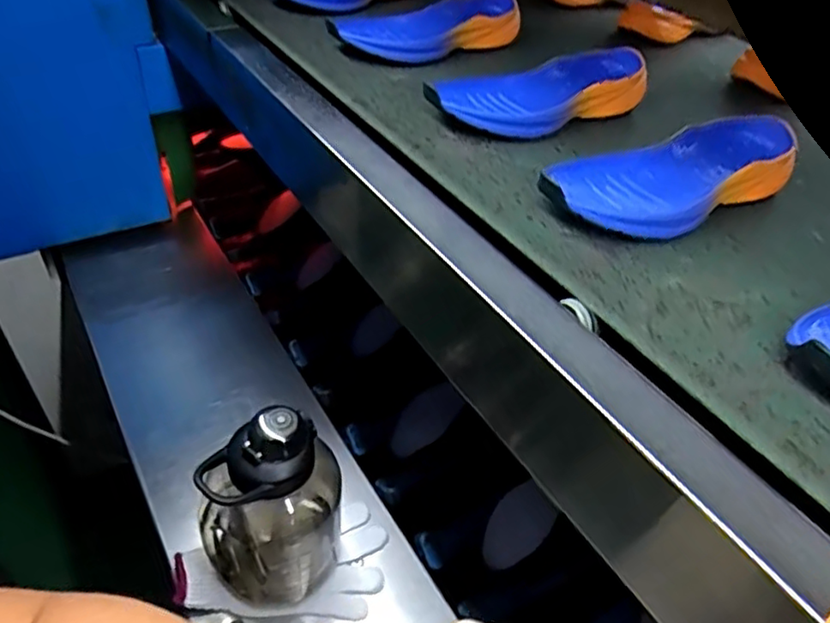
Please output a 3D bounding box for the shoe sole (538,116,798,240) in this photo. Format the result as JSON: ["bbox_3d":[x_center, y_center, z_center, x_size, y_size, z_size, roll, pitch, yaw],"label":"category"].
[{"bbox_3d":[0.206,-0.112,0.500,0.234,0.033,0.096,-24,53,-22],"label":"shoe sole"}]

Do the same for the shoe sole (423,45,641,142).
[{"bbox_3d":[0.133,-0.222,0.614,0.271,0.032,0.100,-21,52,-20],"label":"shoe sole"}]

